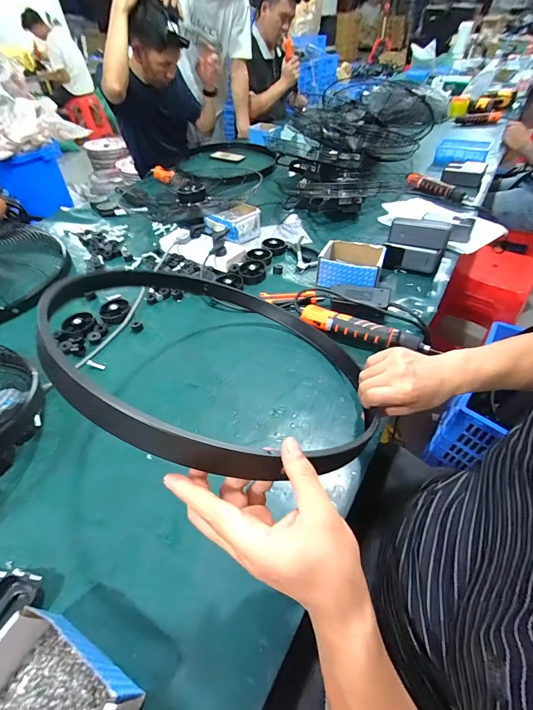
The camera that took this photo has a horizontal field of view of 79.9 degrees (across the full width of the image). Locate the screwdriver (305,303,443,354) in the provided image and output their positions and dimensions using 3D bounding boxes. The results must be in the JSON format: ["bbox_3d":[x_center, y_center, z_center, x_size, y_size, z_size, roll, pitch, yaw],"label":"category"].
[{"bbox_3d":[0.181,-0.051,0.603,0.239,0.034,0.034,21,51,21],"label":"screwdriver"}]

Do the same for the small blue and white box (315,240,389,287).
[{"bbox_3d":[0.194,-0.208,0.745,0.138,0.067,0.124,13,49,15],"label":"small blue and white box"}]

